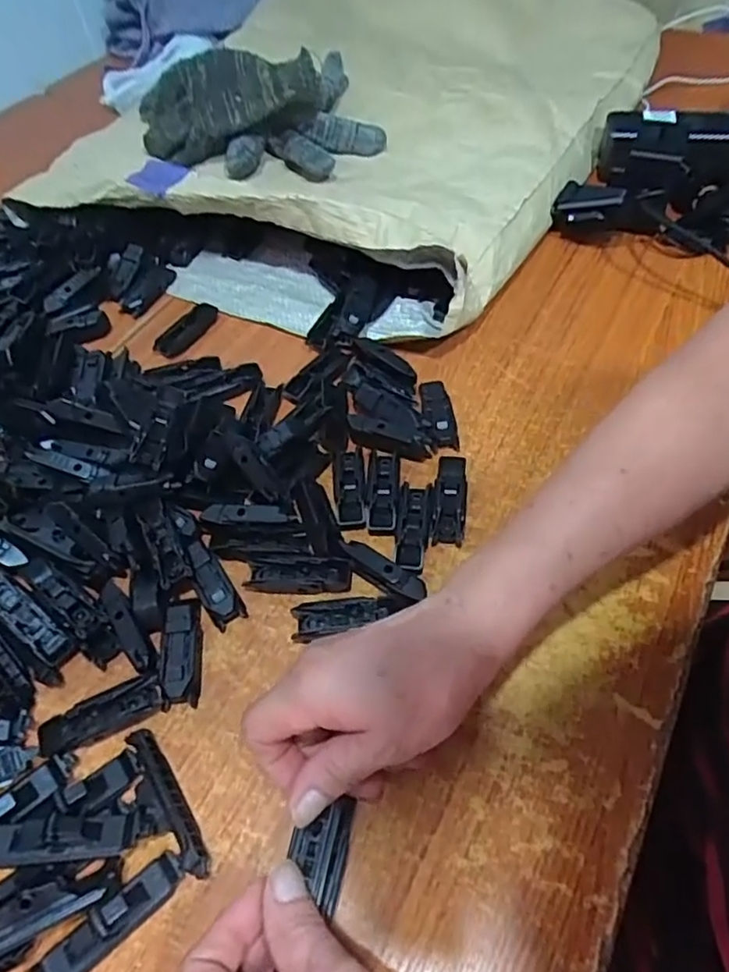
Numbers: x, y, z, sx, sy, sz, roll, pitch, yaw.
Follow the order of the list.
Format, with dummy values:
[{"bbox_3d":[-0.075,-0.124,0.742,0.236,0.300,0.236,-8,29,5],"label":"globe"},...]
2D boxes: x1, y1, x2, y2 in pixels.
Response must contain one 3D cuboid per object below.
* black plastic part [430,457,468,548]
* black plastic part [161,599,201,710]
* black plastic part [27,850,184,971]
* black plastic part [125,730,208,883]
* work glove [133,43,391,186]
[{"bbox_3d":[0.059,0.009,0.421,0.021,0.012,0.066,4,54,7],"label":"black plastic part"},{"bbox_3d":[-0.110,0.098,0.369,0.022,0.009,0.067,-9,53,-2],"label":"black plastic part"},{"bbox_3d":[-0.123,0.207,0.288,0.078,0.013,0.018,-35,59,-20],"label":"black plastic part"},{"bbox_3d":[-0.102,0.163,0.319,0.012,0.011,0.082,-32,57,-18],"label":"black plastic part"},{"bbox_3d":[-0.102,-0.367,0.601,0.222,0.081,0.130,-15,54,-6],"label":"work glove"}]

